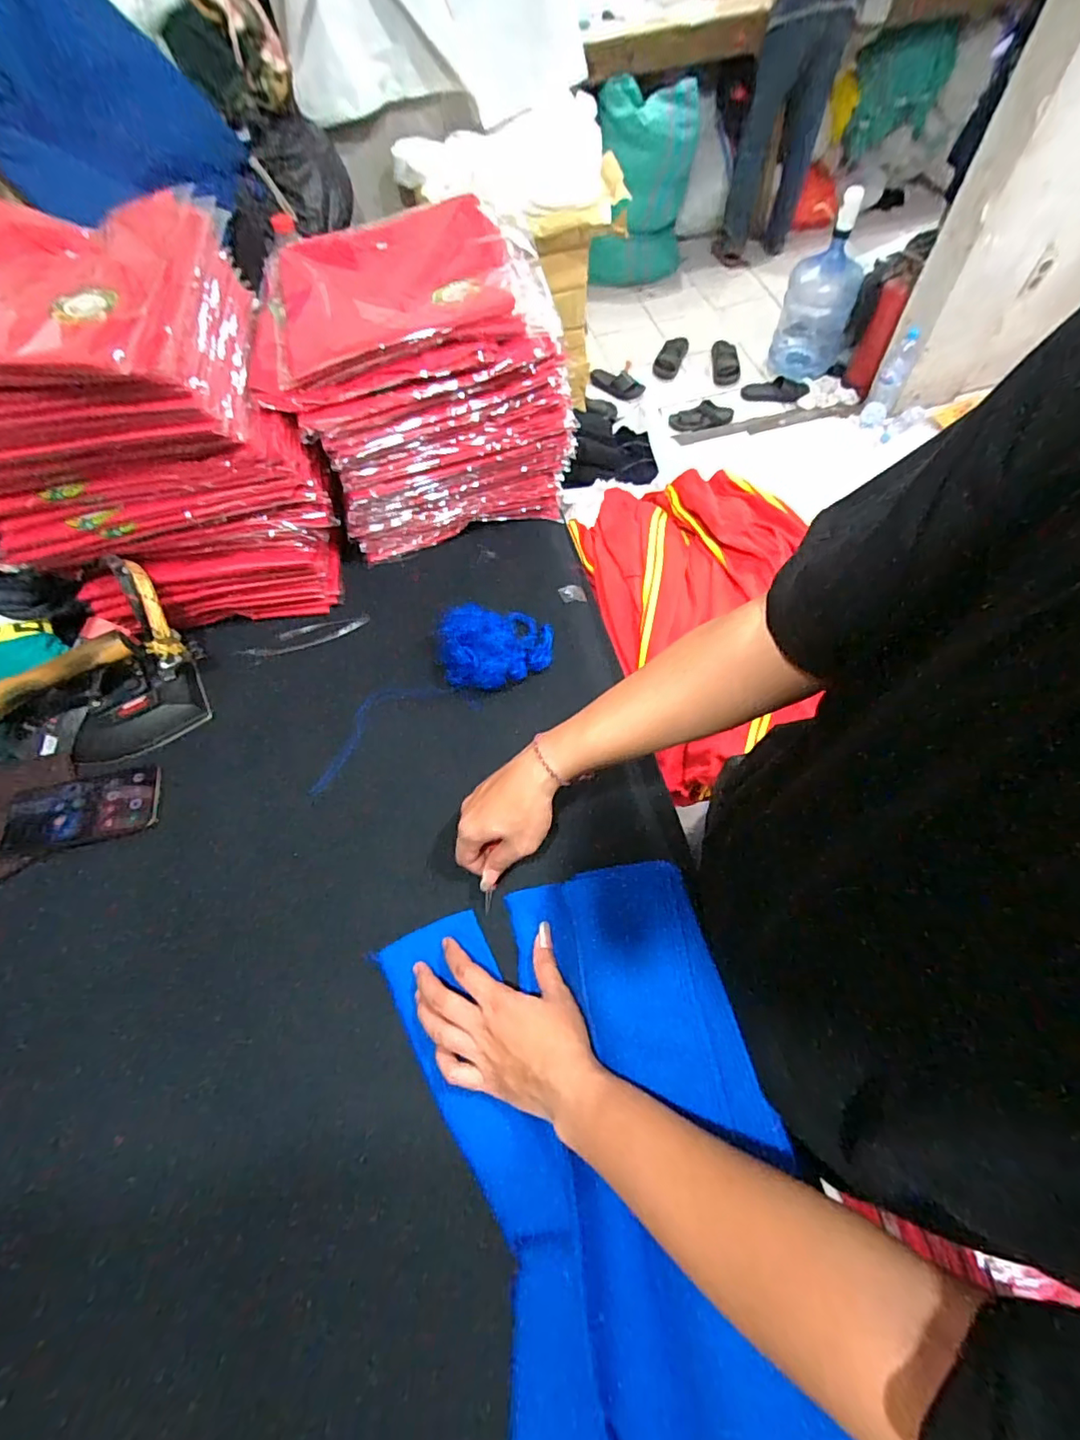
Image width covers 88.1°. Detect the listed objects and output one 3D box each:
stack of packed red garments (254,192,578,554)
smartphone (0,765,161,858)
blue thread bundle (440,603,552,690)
[{"bbox_3d":[-0.158,-0.421,0.720,0.317,0.246,0.274,-19,63,-6],"label":"stack of packed red garments"},{"bbox_3d":[-0.514,0.101,0.630,0.164,0.011,0.076,-10,71,-4],"label":"smartphone"},{"bbox_3d":[-0.048,-0.082,0.645,0.124,0.056,0.083,1,63,4],"label":"blue thread bundle"}]

